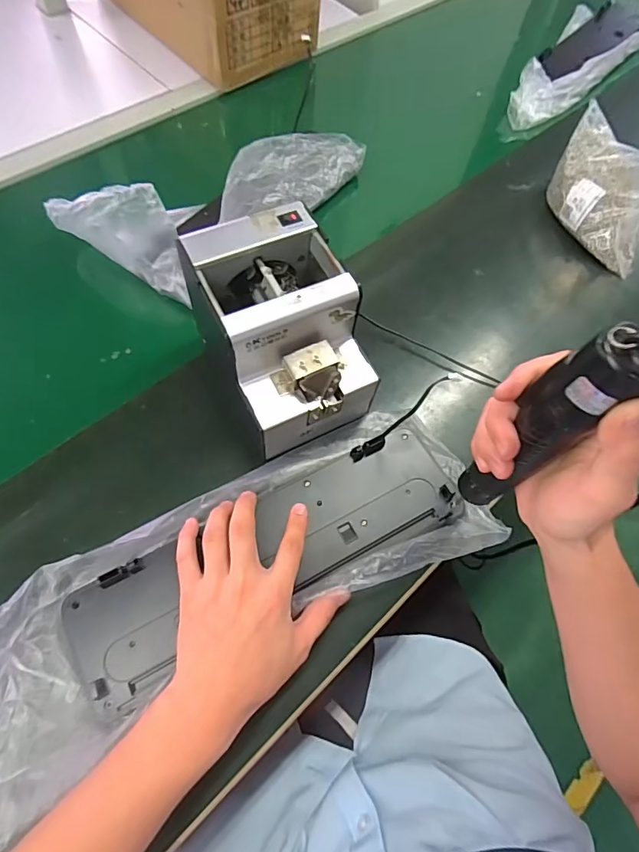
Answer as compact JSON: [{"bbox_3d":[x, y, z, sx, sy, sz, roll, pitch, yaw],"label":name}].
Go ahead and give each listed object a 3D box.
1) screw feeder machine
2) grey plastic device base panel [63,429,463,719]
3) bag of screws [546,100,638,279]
[{"bbox_3d":[-0.036,-0.093,0.453,0.124,0.127,0.171,-23,68,-14],"label":"screw feeder machine"},{"bbox_3d":[-0.039,0.111,0.424,0.358,0.023,0.107,-25,68,-15],"label":"grey plastic device base panel"},{"bbox_3d":[0.391,-0.330,0.630,0.084,0.125,0.208,-14,67,-12],"label":"bag of screws"}]

